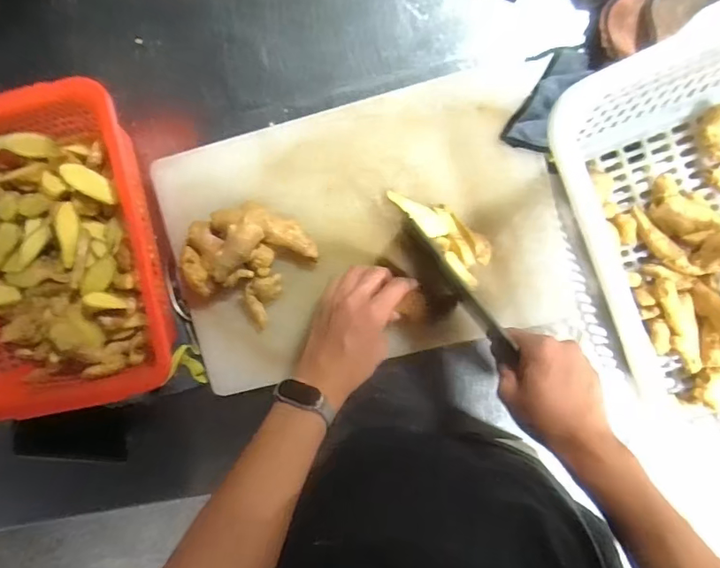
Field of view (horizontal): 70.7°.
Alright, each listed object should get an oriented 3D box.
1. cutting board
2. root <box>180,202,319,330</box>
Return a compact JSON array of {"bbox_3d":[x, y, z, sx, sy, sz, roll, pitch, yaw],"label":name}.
[{"bbox_3d":[0.007,-0.056,0.594,0.448,0.033,0.295,-13,93,5],"label":"cutting board"},{"bbox_3d":[-0.133,-0.032,0.576,0.125,0.056,0.125,41,99,0],"label":"root"}]

